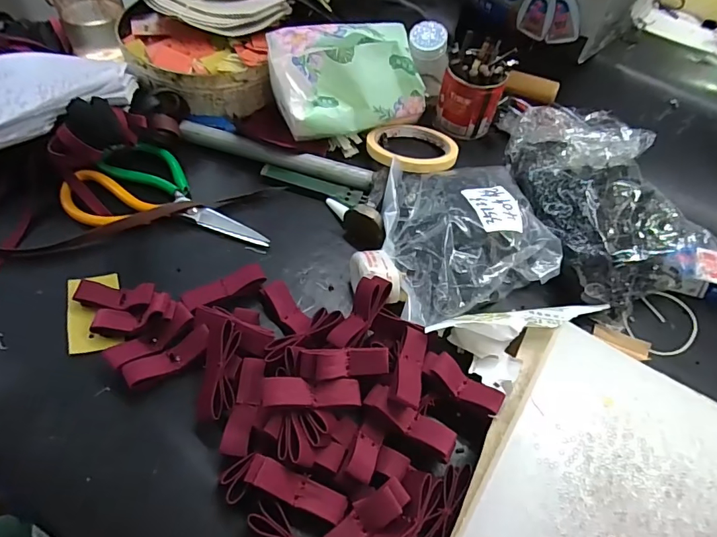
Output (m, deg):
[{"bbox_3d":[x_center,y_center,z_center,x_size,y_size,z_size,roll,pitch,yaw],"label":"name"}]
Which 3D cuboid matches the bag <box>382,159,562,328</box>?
[{"bbox_3d":[0.091,-0.035,0.399,0.143,0.047,0.158,-8,57,-11],"label":"bag"}]

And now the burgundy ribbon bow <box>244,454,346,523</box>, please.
[{"bbox_3d":[-0.037,0.136,0.279,0.064,0.011,0.017,30,58,-8],"label":"burgundy ribbon bow"}]

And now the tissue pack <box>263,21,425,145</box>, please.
[{"bbox_3d":[-0.008,-0.190,0.459,0.154,0.083,0.084,-10,57,-12],"label":"tissue pack"}]

